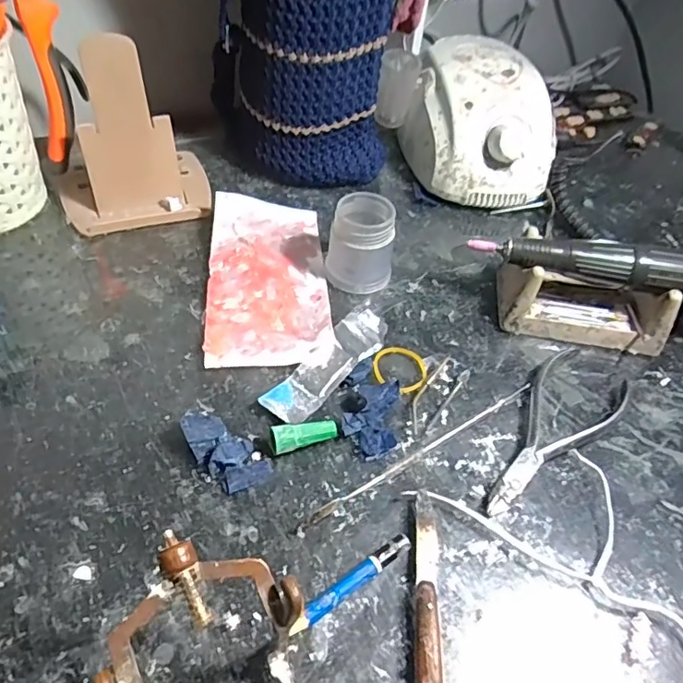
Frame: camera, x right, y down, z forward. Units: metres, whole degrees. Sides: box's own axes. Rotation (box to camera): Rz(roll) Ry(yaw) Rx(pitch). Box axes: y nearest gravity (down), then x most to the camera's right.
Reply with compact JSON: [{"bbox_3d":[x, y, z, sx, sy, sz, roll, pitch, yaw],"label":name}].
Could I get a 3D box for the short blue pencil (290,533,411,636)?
[{"bbox_3d":[0.004,0.103,0.234,0.061,0.008,0.008,-27,57,-27],"label":"short blue pencil"}]

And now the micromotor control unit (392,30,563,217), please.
[{"bbox_3d":[0.107,-0.178,0.448,0.104,0.084,0.137,-4,49,-10],"label":"micromotor control unit"}]

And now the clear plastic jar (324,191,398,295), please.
[{"bbox_3d":[0.013,-0.063,0.353,0.041,0.050,0.039,3,49,-4],"label":"clear plastic jar"}]

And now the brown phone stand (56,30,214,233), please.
[{"bbox_3d":[-0.144,-0.139,0.371,0.103,0.099,0.077,-16,53,-20],"label":"brown phone stand"}]

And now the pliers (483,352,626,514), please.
[{"bbox_3d":[0.109,0.043,0.299,0.124,0.010,0.045,-29,58,-28],"label":"pliers"}]

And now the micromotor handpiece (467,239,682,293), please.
[{"bbox_3d":[0.164,-0.047,0.328,0.165,0.024,0.022,11,48,3],"label":"micromotor handpiece"}]

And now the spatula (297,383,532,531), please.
[{"bbox_3d":[0.044,0.054,0.283,0.153,0.007,0.006,-25,56,-26],"label":"spatula"}]

